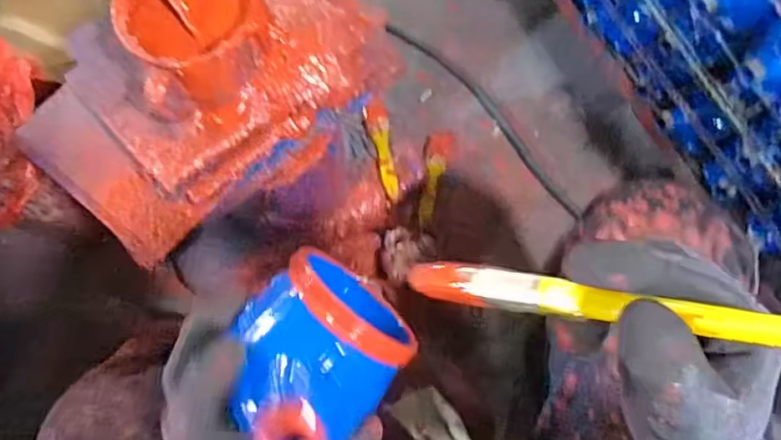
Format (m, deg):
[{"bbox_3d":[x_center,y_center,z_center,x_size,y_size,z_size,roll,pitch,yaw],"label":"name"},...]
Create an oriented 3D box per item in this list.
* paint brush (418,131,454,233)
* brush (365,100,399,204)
[{"bbox_3d":[0.063,-0.067,0.891,0.038,0.030,0.165,14,75,6],"label":"paint brush"},{"bbox_3d":[-0.012,-0.106,0.841,0.032,0.021,0.156,-7,74,0],"label":"brush"}]

